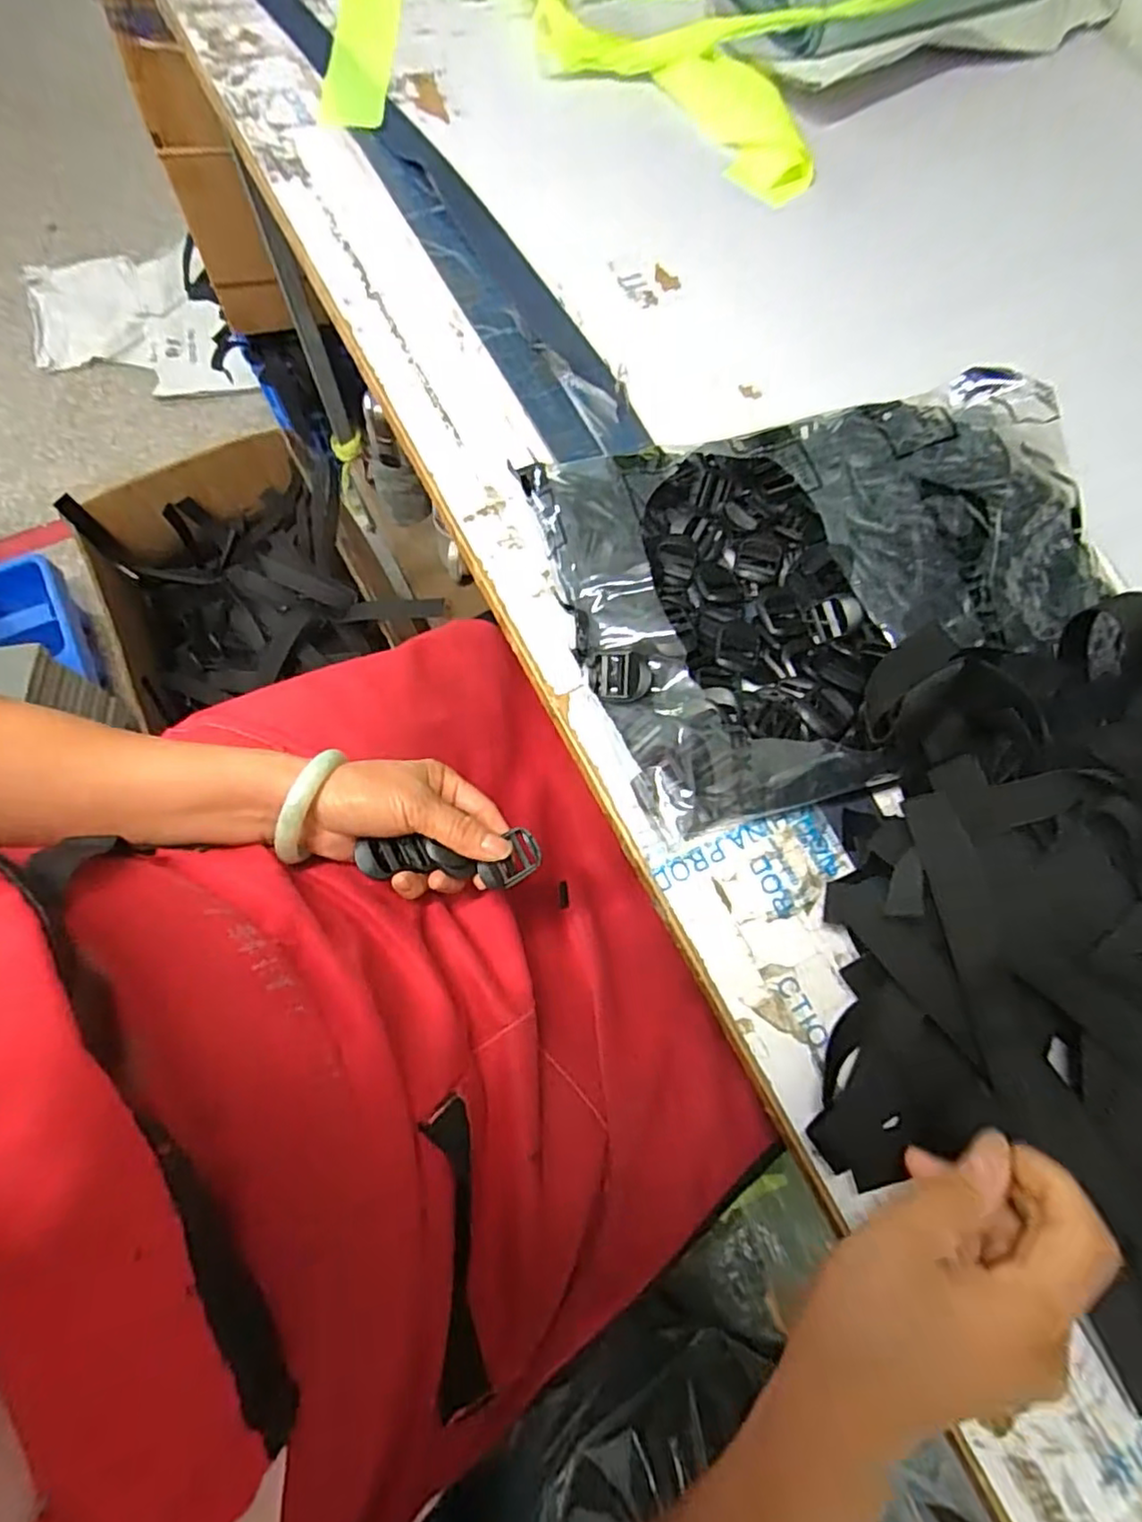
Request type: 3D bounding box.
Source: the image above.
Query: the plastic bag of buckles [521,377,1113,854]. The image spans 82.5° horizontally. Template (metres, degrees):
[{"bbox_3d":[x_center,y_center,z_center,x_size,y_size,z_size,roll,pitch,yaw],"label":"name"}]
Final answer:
[{"bbox_3d":[0.176,-0.117,0.434,0.358,0.058,0.265,-13,74,-6],"label":"plastic bag of buckles"}]

